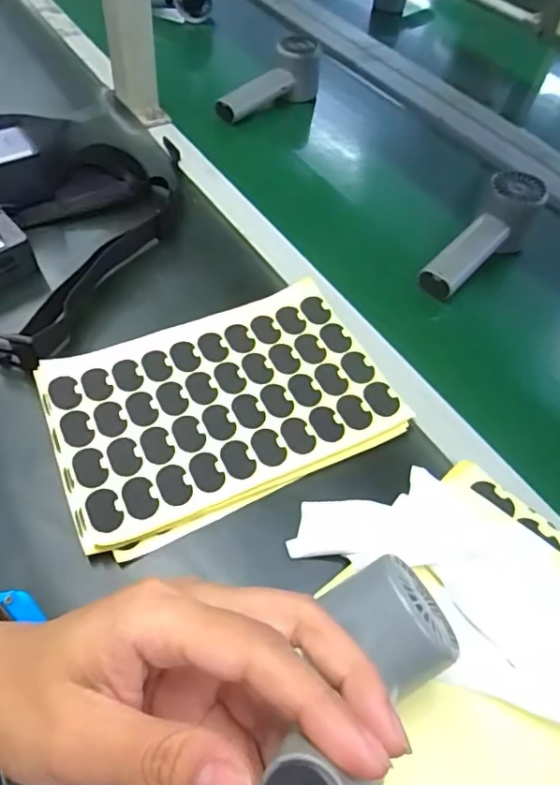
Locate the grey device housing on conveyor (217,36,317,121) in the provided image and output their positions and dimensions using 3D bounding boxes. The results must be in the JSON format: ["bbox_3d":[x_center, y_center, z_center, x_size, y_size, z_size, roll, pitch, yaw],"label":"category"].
[{"bbox_3d":[-0.014,-0.369,0.678,0.155,0.064,0.049,-36,62,-14],"label":"grey device housing on conveyor"}]

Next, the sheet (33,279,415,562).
[{"bbox_3d":[-0.041,0.007,0.390,0.222,0.016,0.153,-19,56,-18],"label":"sheet"}]

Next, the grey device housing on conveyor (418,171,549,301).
[{"bbox_3d":[0.185,-0.139,0.500,0.051,0.054,0.149,32,55,18],"label":"grey device housing on conveyor"}]

